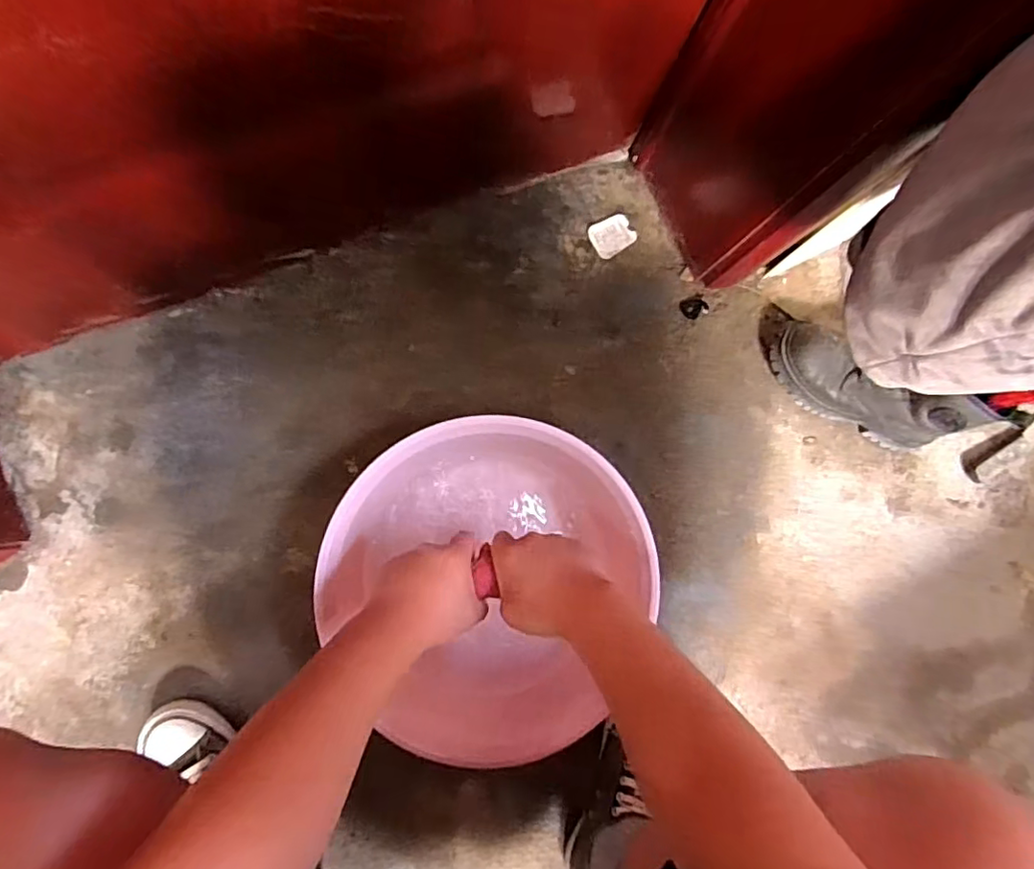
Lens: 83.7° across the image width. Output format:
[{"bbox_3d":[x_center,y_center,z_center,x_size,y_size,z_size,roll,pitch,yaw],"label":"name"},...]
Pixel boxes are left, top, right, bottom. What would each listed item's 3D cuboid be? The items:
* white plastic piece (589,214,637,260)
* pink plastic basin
[{"bbox_3d":[0.134,-0.277,0.804,0.061,0.004,0.052,-26,88,-8],"label":"white plastic piece"},{"bbox_3d":[-0.021,0.155,0.673,0.324,0.121,0.354,1,85,-7],"label":"pink plastic basin"}]

